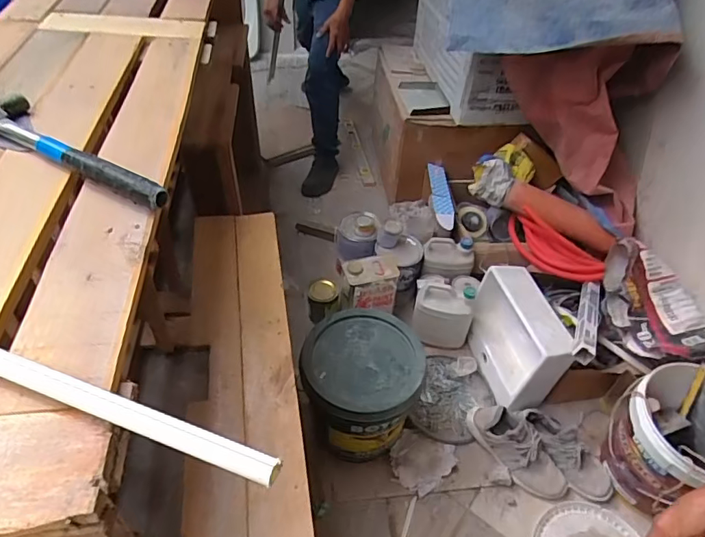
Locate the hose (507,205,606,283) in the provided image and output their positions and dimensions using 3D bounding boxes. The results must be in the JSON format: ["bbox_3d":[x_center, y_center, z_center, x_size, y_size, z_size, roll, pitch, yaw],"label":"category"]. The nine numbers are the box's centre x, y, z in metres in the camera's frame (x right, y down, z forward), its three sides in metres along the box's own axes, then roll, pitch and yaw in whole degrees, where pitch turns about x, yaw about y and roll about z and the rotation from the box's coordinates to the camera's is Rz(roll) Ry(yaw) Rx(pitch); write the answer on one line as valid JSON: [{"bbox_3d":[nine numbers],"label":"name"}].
[{"bbox_3d":[0.692,-0.066,1.724,0.359,0.146,0.102,37,49,14],"label":"hose"}]

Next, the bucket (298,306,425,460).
[{"bbox_3d":[0.018,0.317,1.321,0.285,0.298,0.304,3,45,-3],"label":"bucket"}]

